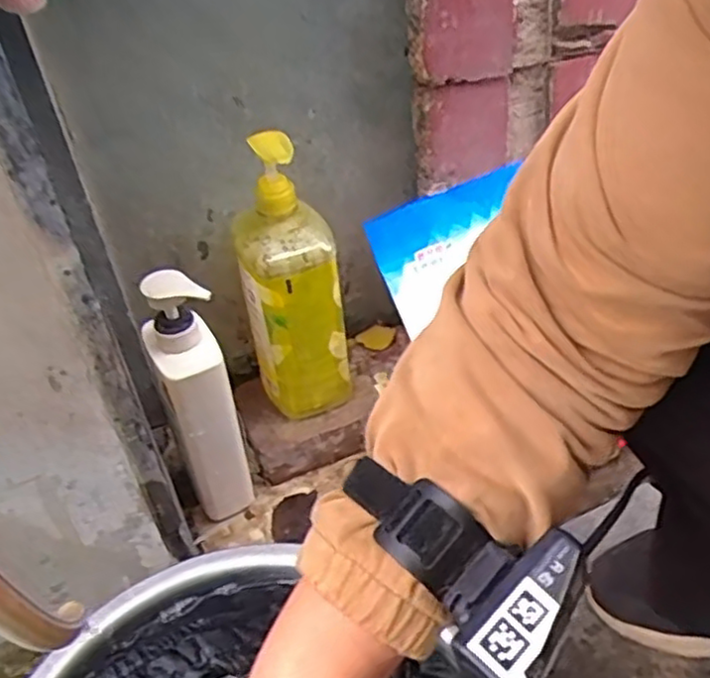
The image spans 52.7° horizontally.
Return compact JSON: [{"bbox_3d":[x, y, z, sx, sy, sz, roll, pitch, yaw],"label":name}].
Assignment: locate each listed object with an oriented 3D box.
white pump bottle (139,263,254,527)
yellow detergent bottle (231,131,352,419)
[{"bbox_3d":[-0.135,0.053,0.621,0.055,0.247,0.066,-18,42,-16],"label":"white pump bottle"},{"bbox_3d":[-0.056,-0.048,0.648,0.082,0.257,0.070,-25,45,-23],"label":"yellow detergent bottle"}]

